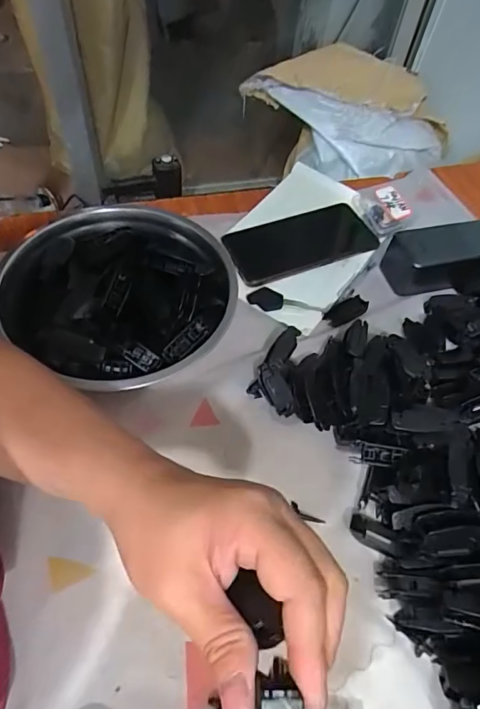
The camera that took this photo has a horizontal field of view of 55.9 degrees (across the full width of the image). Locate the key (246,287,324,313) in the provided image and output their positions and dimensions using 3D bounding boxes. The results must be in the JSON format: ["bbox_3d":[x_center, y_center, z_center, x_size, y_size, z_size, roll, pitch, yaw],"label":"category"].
[{"bbox_3d":[0.045,-0.052,0.458,0.075,0.006,0.025,19,56,8],"label":"key"}]

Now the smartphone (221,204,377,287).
[{"bbox_3d":[0.073,-0.127,0.507,0.169,0.015,0.075,-19,60,-17],"label":"smartphone"}]

